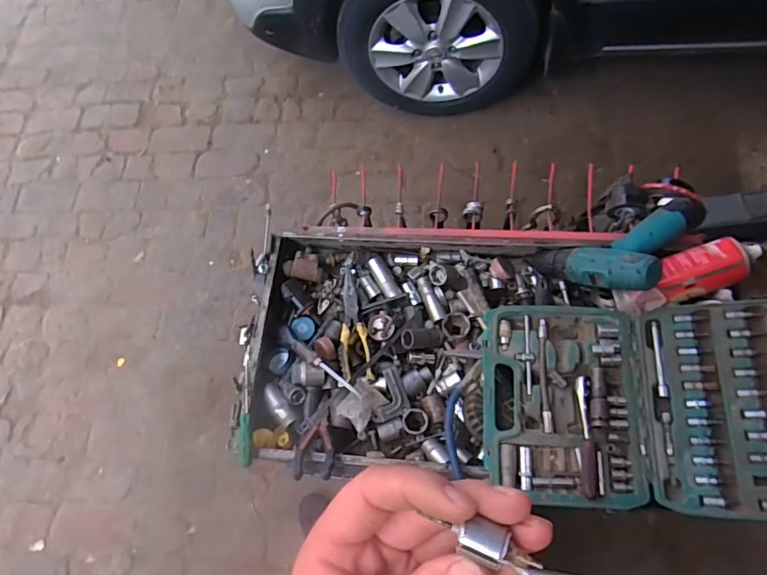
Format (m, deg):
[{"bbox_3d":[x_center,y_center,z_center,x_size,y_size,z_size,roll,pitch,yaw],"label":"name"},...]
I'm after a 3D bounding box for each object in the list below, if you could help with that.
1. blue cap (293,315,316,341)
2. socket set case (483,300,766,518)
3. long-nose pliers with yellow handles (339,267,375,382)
[{"bbox_3d":[-0.125,0.064,0.800,0.036,0.007,0.038,-2,67,6],"label":"blue cap"},{"bbox_3d":[0.318,0.137,0.623,0.379,0.052,0.250,-5,67,20],"label":"socket set case"},{"bbox_3d":[-0.052,0.052,0.784,0.046,0.024,0.191,-9,62,-4],"label":"long-nose pliers with yellow handles"}]

